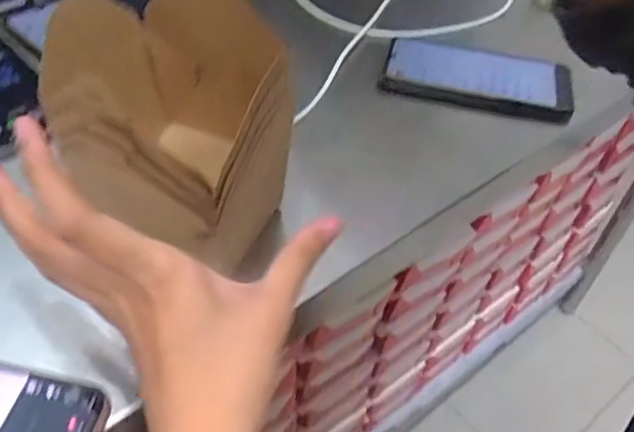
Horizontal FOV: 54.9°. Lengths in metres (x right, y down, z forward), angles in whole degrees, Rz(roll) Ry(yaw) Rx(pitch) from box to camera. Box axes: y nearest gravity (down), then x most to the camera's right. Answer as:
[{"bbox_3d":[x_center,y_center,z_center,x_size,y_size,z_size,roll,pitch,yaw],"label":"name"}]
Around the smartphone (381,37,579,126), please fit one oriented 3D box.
[{"bbox_3d":[0.147,-0.129,0.563,0.167,0.015,0.089,13,47,8],"label":"smartphone"}]

